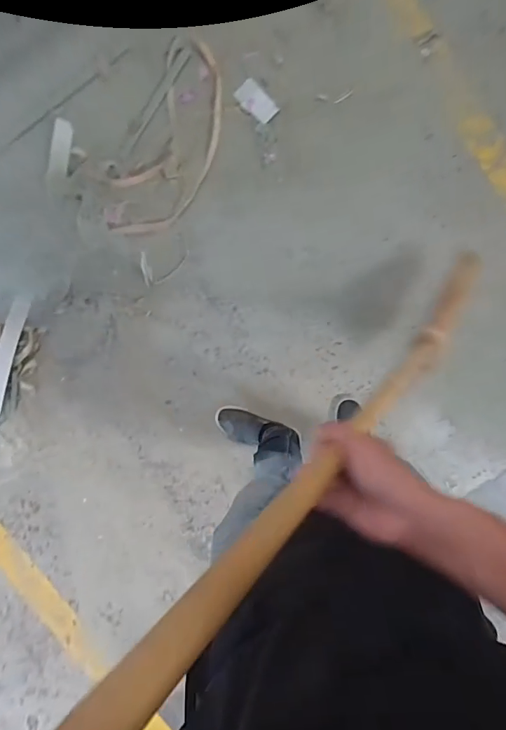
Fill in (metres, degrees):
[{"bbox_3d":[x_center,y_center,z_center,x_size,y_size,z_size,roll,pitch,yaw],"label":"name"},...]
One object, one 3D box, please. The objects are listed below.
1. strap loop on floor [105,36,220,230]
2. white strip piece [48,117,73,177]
[{"bbox_3d":[-0.224,-0.605,1.193,0.226,0.027,0.552,26,96,-3],"label":"strap loop on floor"},{"bbox_3d":[-0.519,-0.588,1.168,0.049,0.005,0.152,9,91,-9],"label":"white strip piece"}]

